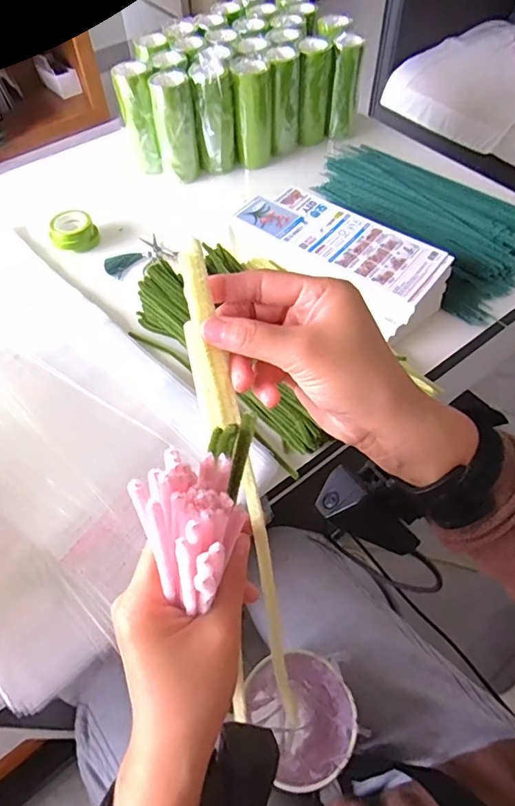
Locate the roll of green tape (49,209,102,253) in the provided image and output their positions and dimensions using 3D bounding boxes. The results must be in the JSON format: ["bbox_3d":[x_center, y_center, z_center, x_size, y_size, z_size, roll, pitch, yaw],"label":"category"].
[{"bbox_3d":[-0.273,-0.254,0.734,0.069,0.034,0.059,-28,60,-16],"label":"roll of green tape"}]

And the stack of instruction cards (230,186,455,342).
[{"bbox_3d":[0.107,-0.201,0.667,0.293,0.045,0.139,35,63,22],"label":"stack of instruction cards"}]

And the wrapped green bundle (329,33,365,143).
[{"bbox_3d":[0.153,-0.546,0.862,0.048,0.148,0.045,3,56,3],"label":"wrapped green bundle"}]

